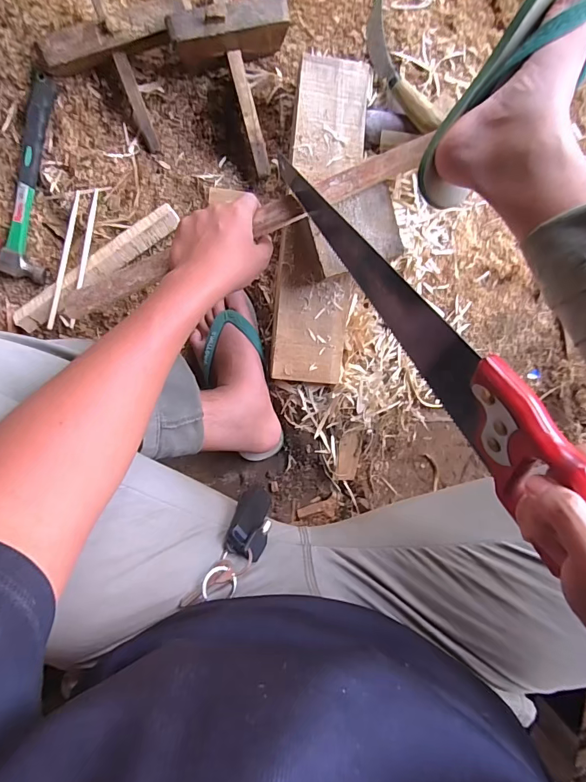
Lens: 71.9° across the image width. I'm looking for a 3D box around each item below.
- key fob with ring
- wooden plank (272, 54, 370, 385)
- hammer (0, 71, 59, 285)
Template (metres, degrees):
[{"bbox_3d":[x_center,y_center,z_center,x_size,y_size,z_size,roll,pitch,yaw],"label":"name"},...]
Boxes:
[{"bbox_3d":[-0.050,0.145,0.377,0.040,0.121,0.024,36,139,-4],"label":"key fob with ring"},{"bbox_3d":[0.036,-0.212,0.534,0.096,0.024,0.402,5,98,0],"label":"wooden plank"},{"bbox_3d":[-0.371,-0.282,0.542,0.090,0.029,0.251,11,98,-1],"label":"hammer"}]

